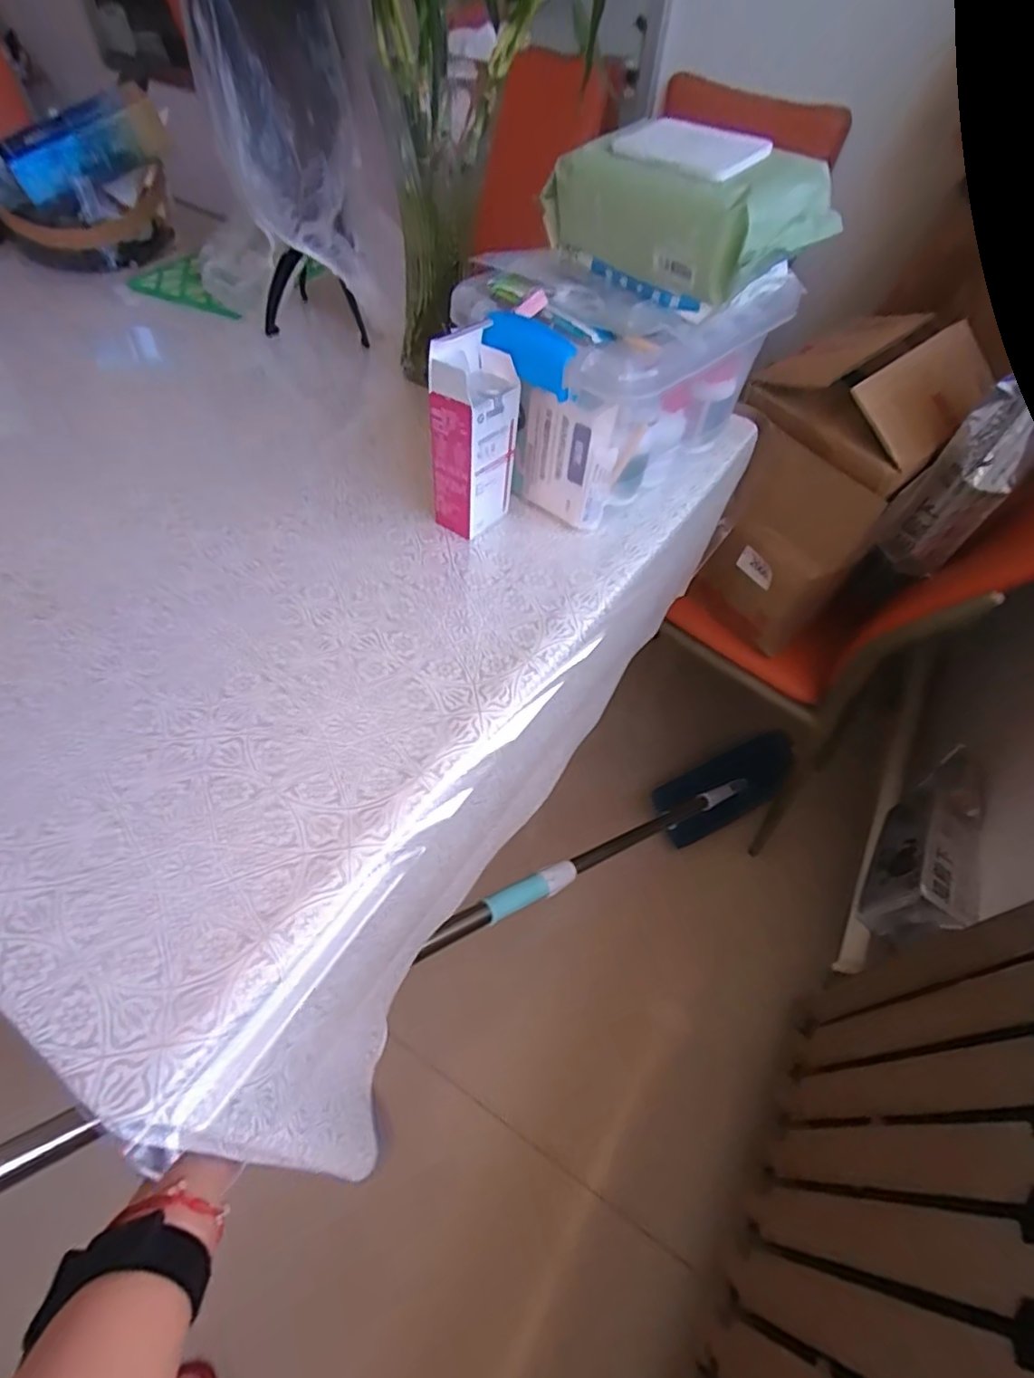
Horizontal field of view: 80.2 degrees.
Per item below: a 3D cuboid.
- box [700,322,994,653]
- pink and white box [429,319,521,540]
[{"bbox_3d":[0.412,-0.281,0.844,0.213,0.339,0.291,37,58,22],"label":"box"},{"bbox_3d":[-0.034,-0.200,0.496,0.049,0.153,0.068,28,55,14],"label":"pink and white box"}]

